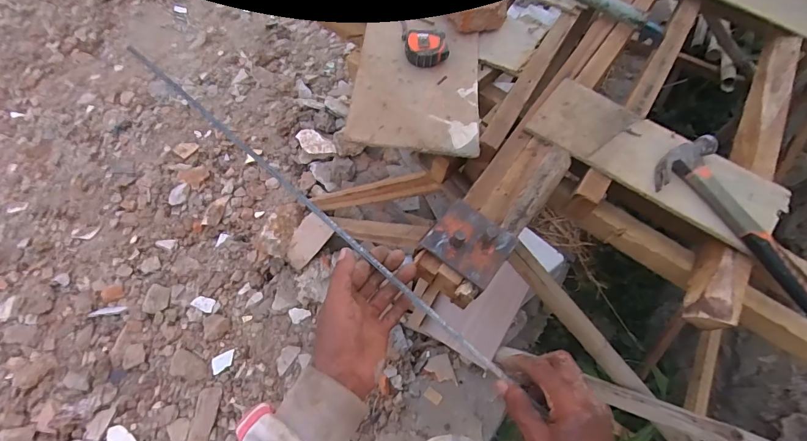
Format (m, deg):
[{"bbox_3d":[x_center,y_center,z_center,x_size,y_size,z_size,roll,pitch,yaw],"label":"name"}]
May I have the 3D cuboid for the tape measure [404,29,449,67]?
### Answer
[{"bbox_3d":[0.037,-0.292,0.647,0.076,0.029,0.068,6,61,0],"label":"tape measure"}]

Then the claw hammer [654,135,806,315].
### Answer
[{"bbox_3d":[0.480,0.022,0.508,0.118,0.030,0.318,-26,66,-17],"label":"claw hammer"}]

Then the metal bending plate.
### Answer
[{"bbox_3d":[0.087,0.021,0.491,0.096,0.031,0.088,35,65,15],"label":"metal bending plate"}]

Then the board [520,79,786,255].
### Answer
[{"bbox_3d":[0.379,-0.102,0.578,0.356,0.014,0.155,33,64,14],"label":"board"}]

